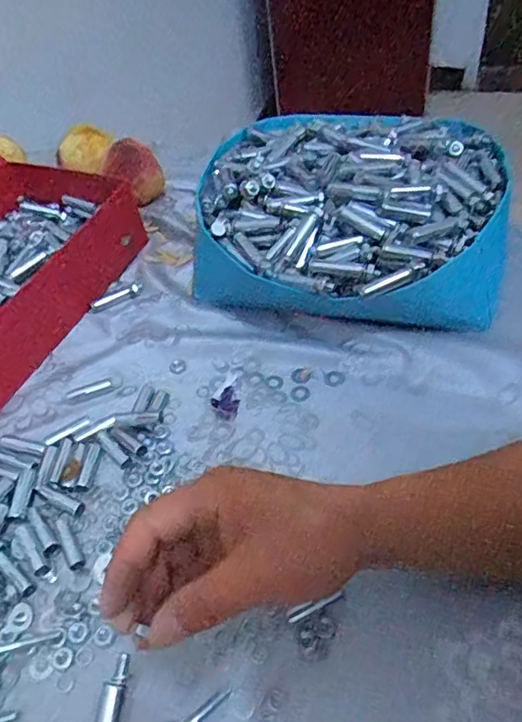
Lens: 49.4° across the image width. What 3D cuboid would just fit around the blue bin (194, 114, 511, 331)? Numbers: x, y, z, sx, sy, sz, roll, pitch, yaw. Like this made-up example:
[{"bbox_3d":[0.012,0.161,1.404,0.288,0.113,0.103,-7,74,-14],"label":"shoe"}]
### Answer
[{"bbox_3d":[0.082,-0.130,0.535,0.261,0.122,0.251,3,49,10],"label":"blue bin"}]

